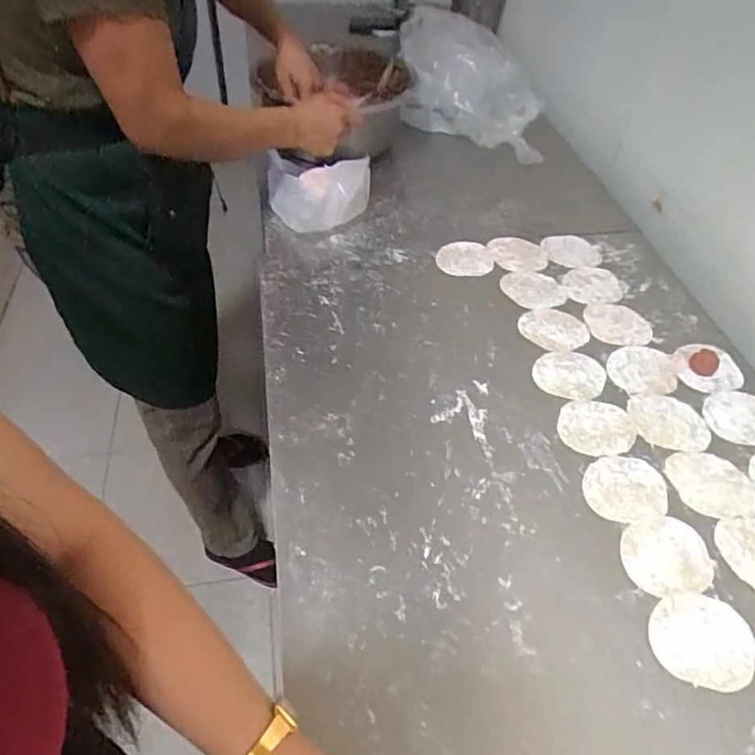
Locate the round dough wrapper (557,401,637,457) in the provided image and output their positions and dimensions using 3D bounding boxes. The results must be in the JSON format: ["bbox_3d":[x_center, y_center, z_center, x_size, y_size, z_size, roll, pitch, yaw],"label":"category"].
[{"bbox_3d":[0.251,0.056,0.674,0.084,0.004,0.077,1,48,-1],"label":"round dough wrapper"}]

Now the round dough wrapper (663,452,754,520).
[{"bbox_3d":[0.354,0.112,0.623,0.084,0.004,0.079,1,48,-1],"label":"round dough wrapper"}]

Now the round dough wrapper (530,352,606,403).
[{"bbox_3d":[0.236,-0.003,0.728,0.083,0.007,0.076,1,48,-1],"label":"round dough wrapper"}]

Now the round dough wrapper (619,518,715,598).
[{"bbox_3d":[0.276,0.171,0.566,0.084,0.004,0.074,-5,49,-6],"label":"round dough wrapper"}]

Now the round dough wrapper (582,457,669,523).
[{"bbox_3d":[0.260,0.115,0.617,0.087,0.004,0.076,-9,49,-10],"label":"round dough wrapper"}]

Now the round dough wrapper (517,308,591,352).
[{"bbox_3d":[0.235,-0.063,0.785,0.087,0.011,0.069,35,56,25],"label":"round dough wrapper"}]

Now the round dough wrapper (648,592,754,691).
[{"bbox_3d":[0.281,0.225,0.510,0.086,0.004,0.080,1,48,-1],"label":"round dough wrapper"}]

